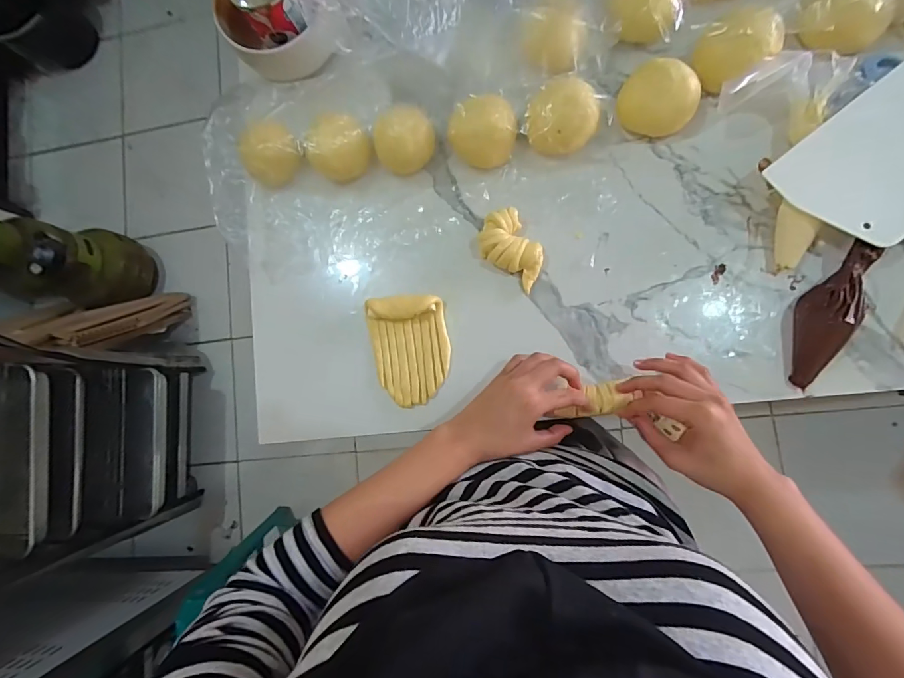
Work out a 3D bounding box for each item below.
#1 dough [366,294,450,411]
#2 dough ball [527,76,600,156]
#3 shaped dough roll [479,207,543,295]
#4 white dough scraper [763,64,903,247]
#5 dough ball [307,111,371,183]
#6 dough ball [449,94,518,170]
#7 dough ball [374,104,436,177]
[{"bbox_3d":[-0.046,0.012,0.458,0.085,0.024,0.119,-11,83,8],"label":"dough"},{"bbox_3d":[0.114,-0.229,0.427,0.069,0.036,0.068,-1,85,9],"label":"dough ball"},{"bbox_3d":[0.063,-0.094,0.440,0.053,0.025,0.085,-33,81,5],"label":"shaped dough roll"},{"bbox_3d":[0.397,-0.165,0.374,0.165,0.009,0.118,-39,80,9],"label":"white dough scraper"},{"bbox_3d":[-0.128,-0.218,0.471,0.066,0.042,0.067,-1,85,9],"label":"dough ball"},{"bbox_3d":[0.033,-0.220,0.440,0.071,0.037,0.066,-1,85,9],"label":"dough ball"},{"bbox_3d":[-0.052,-0.217,0.461,0.069,0.054,0.054,-14,84,7],"label":"dough ball"}]

